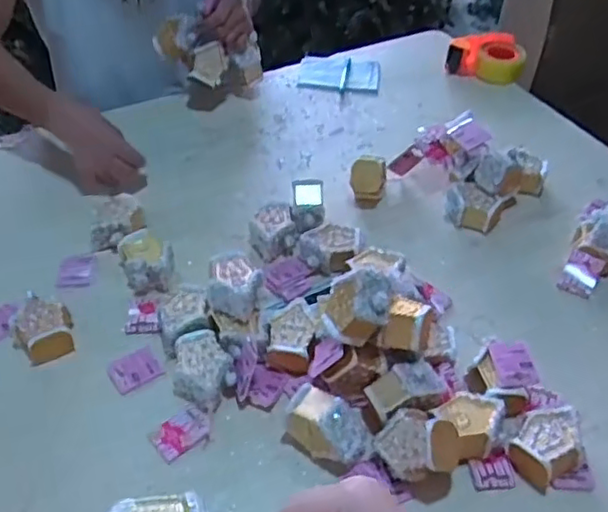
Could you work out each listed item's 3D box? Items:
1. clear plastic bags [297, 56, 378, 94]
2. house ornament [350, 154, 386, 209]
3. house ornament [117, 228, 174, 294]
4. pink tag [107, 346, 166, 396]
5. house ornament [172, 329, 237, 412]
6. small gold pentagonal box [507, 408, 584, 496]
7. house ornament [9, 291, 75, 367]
[{"bbox_3d":[0.072,-0.370,1.303,0.157,0.009,0.127,6,46,4],"label":"clear plastic bags"},{"bbox_3d":[0.099,-0.116,1.002,0.053,0.072,0.041,8,46,6],"label":"house ornament"},{"bbox_3d":[-0.215,0.006,0.888,0.072,0.052,0.079,-14,48,-15],"label":"house ornament"},{"bbox_3d":[-0.206,0.137,0.789,0.059,0.004,0.050,-26,52,-24],"label":"pink tag"},{"bbox_3d":[-0.118,0.136,0.762,0.069,0.043,0.095,-10,47,-11],"label":"house ornament"},{"bbox_3d":[0.263,0.204,0.698,0.078,0.048,0.066,-30,54,-27],"label":"small gold pentagonal box"},{"bbox_3d":[-0.323,0.092,0.799,0.069,0.050,0.075,-22,50,-21],"label":"house ornament"}]

